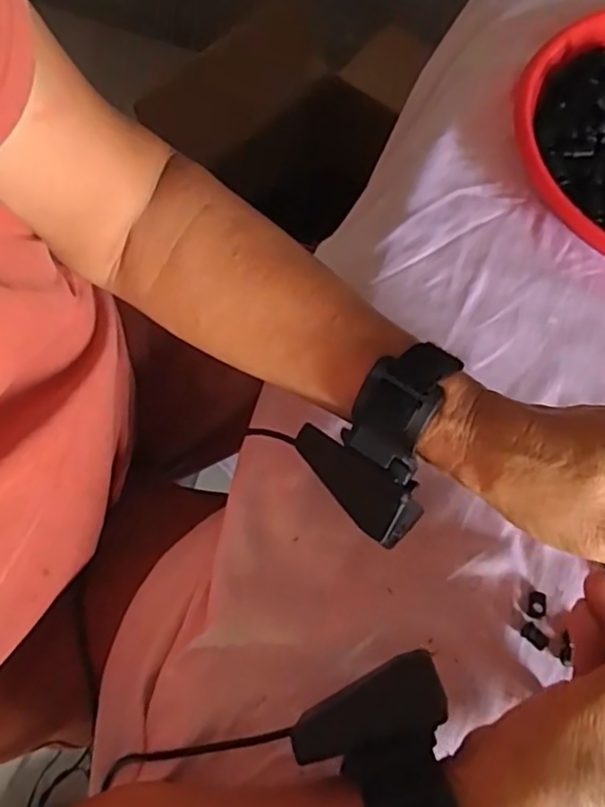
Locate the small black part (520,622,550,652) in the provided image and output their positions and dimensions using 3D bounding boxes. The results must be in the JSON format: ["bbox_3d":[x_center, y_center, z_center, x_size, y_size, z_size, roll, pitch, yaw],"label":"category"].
[{"bbox_3d":[0.123,0.122,0.338,0.014,0.004,0.009,42,74,16],"label":"small black part"}]

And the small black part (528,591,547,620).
[{"bbox_3d":[0.126,0.108,0.344,0.009,0.004,0.014,9,68,4],"label":"small black part"}]

